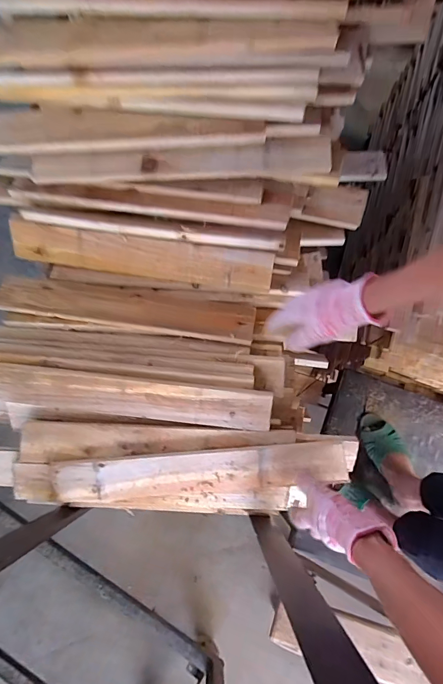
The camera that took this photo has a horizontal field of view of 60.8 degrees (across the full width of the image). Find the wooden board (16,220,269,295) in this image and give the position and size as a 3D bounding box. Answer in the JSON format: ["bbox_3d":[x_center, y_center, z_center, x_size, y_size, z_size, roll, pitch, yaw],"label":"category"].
[{"bbox_3d":[-0.154,-0.161,0.706,0.494,0.016,0.076,9,115,4],"label":"wooden board"}]

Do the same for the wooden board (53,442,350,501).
[{"bbox_3d":[-0.039,0.223,0.647,0.491,0.028,0.067,-5,78,3],"label":"wooden board"}]

